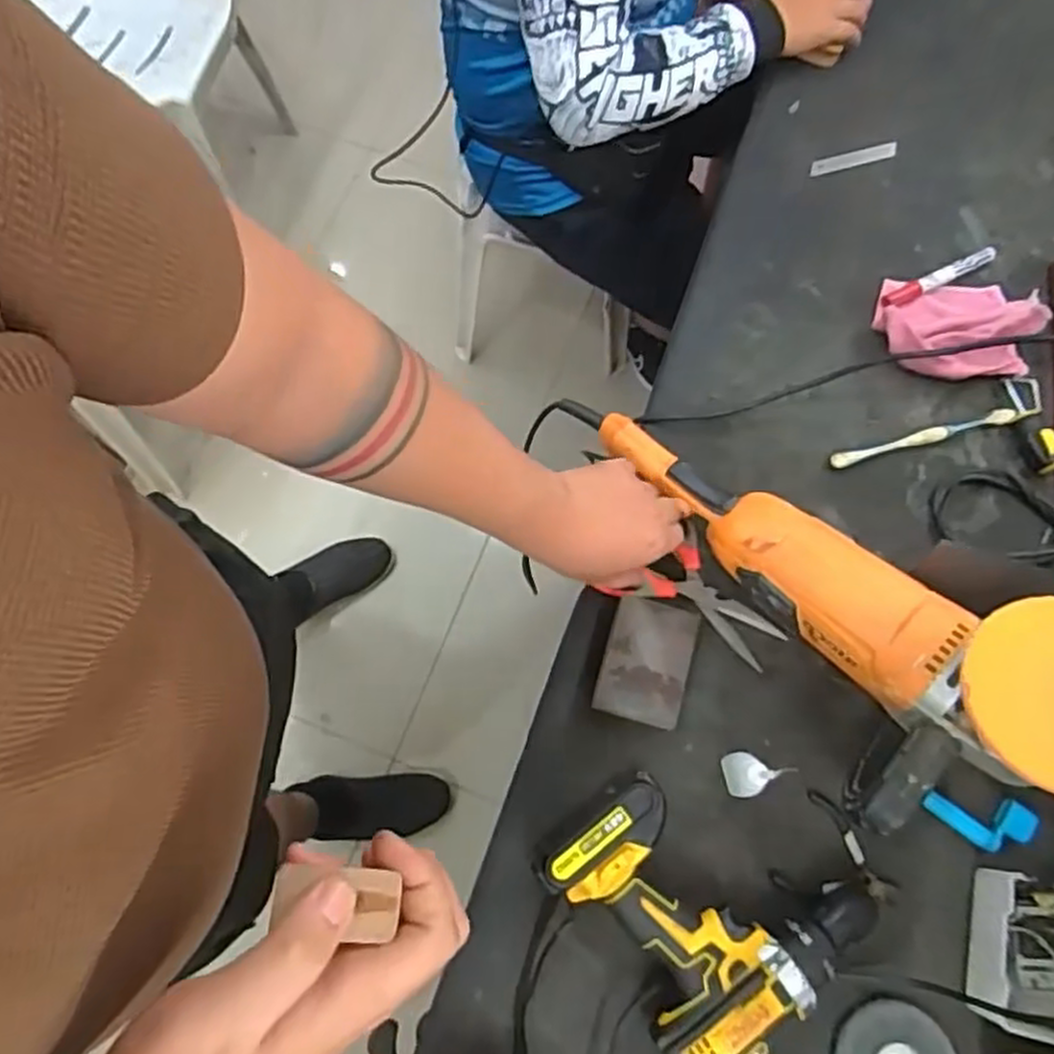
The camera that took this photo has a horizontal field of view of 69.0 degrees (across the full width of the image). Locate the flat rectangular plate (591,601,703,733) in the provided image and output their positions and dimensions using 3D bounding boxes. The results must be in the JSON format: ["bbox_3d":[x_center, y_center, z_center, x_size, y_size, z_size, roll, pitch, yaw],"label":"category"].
[{"bbox_3d":[0.103,0.116,0.665,0.071,0.032,0.102,16,73,5],"label":"flat rectangular plate"}]

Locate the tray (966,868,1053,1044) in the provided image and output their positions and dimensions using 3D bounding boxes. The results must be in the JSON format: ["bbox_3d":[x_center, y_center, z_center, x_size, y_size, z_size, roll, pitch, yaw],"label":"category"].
[{"bbox_3d":[0.389,0.328,0.582,0.103,0.042,0.113,16,73,5],"label":"tray"}]

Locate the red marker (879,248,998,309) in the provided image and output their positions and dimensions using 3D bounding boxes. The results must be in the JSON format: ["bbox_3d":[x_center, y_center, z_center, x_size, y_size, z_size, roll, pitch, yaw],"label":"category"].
[{"bbox_3d":[0.422,-0.255,0.785,0.145,0.011,0.018,-28,74,-8],"label":"red marker"}]

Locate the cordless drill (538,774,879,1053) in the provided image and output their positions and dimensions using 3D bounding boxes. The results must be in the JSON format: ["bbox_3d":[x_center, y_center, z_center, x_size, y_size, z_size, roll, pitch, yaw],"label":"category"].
[{"bbox_3d":[0.137,0.279,0.583,0.197,0.070,0.205,-36,77,-12],"label":"cordless drill"}]

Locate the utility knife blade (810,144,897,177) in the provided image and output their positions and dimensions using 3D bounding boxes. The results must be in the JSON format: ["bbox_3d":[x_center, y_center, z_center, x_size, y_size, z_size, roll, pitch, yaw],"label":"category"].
[{"bbox_3d":[0.357,-0.402,0.840,0.103,0.004,0.018,-16,80,-7],"label":"utility knife blade"}]

